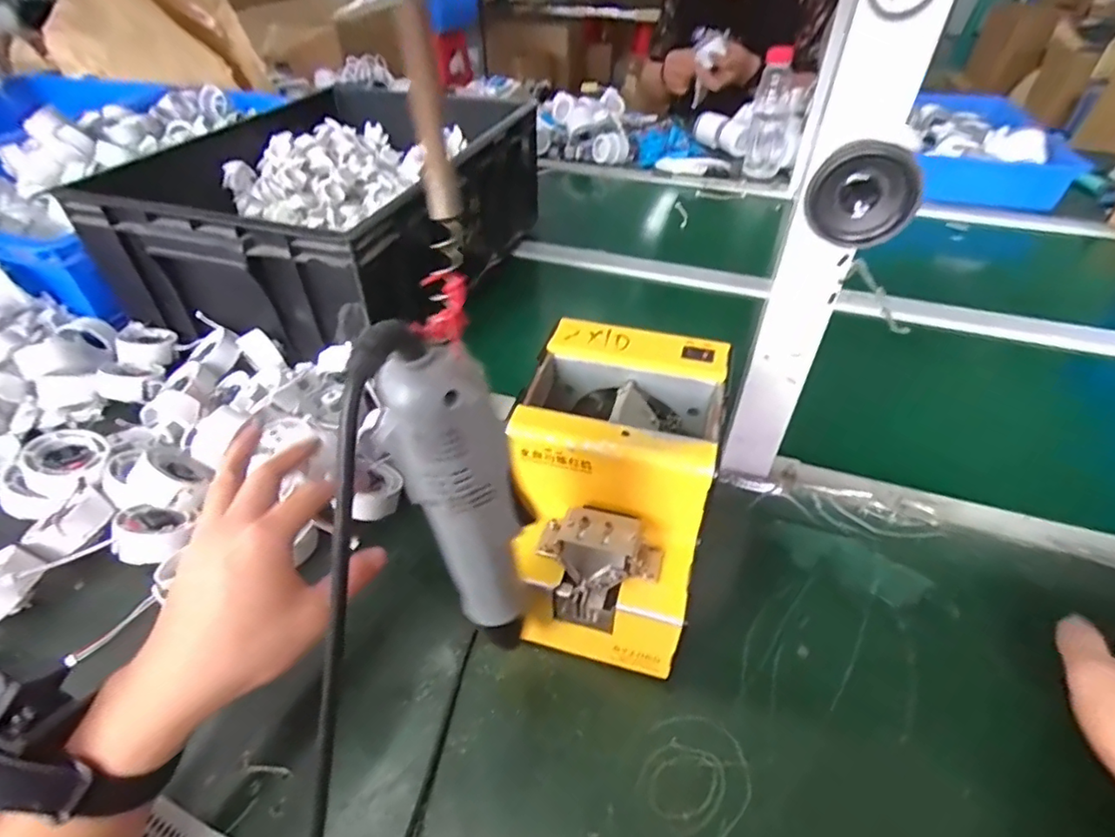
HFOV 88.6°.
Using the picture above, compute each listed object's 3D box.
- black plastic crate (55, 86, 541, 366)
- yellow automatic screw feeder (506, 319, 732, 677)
[{"bbox_3d":[-0.268,-0.284,0.739,0.363,0.156,0.480,13,44,14],"label":"black plastic crate"},{"bbox_3d":[0.034,0.054,0.387,0.121,0.145,0.184,11,44,13],"label":"yellow automatic screw feeder"}]

